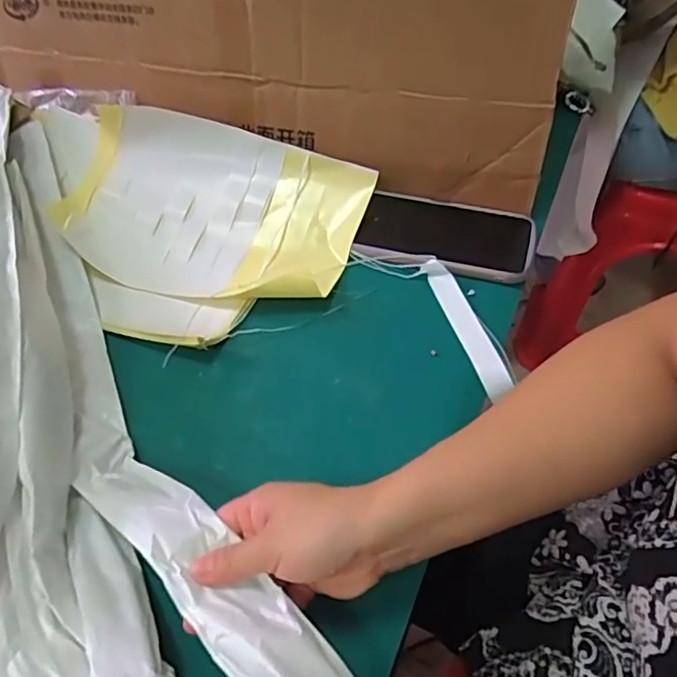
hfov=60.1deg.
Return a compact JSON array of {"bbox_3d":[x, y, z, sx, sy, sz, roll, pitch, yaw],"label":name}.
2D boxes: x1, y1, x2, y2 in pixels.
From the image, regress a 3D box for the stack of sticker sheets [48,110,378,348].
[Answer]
[{"bbox_3d":[-0.128,-0.104,0.522,0.270,0.095,0.217,14,57,13],"label":"stack of sticker sheets"}]

